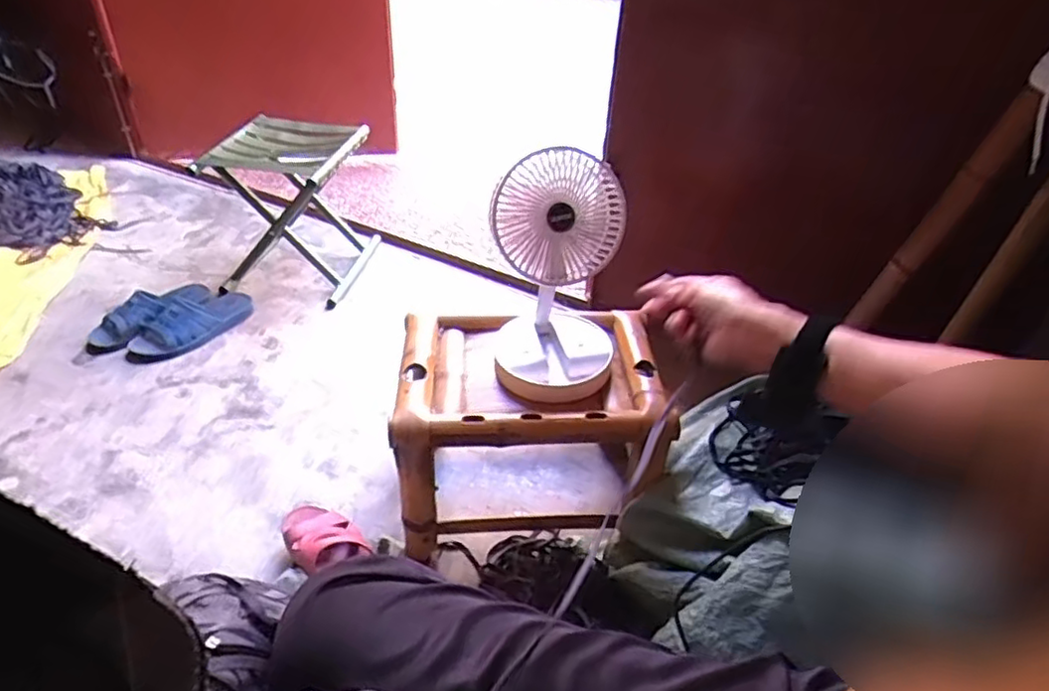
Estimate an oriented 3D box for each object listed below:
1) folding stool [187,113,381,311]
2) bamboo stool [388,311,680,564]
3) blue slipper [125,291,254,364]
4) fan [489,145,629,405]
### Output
[{"bbox_3d":[-0.524,-0.301,1.462,0.313,0.315,0.277,5,38,2],"label":"folding stool"},{"bbox_3d":[-0.001,0.135,0.973,0.354,0.277,0.250,-2,38,-7],"label":"bamboo stool"},{"bbox_3d":[-0.668,-0.050,1.329,0.094,0.060,0.258,22,42,23],"label":"blue slipper"},{"bbox_3d":[0.042,-0.089,0.829,0.161,0.280,0.162,6,38,3],"label":"fan"}]

